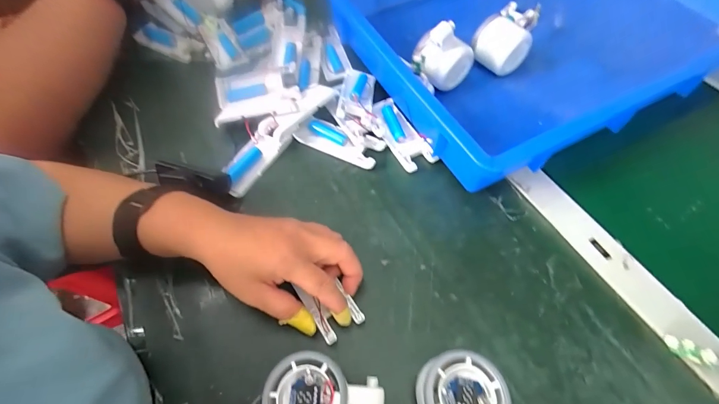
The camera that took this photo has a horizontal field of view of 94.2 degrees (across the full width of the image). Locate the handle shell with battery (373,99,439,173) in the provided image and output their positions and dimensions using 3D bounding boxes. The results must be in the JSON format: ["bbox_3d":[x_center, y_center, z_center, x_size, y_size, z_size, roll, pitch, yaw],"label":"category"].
[{"bbox_3d":[0.049,-0.083,0.400,0.042,0.026,0.104,-23,63,-12],"label":"handle shell with battery"}]

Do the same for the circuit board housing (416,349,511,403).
[{"bbox_3d":[0.076,0.159,0.251,0.063,0.054,0.083,-5,61,-2],"label":"circuit board housing"}]

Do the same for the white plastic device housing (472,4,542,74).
[{"bbox_3d":[0.180,-0.197,0.428,0.069,0.077,0.040,26,64,14],"label":"white plastic device housing"}]

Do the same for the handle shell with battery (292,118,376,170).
[{"bbox_3d":[-0.024,-0.073,0.397,0.102,0.020,0.036,24,64,13],"label":"handle shell with battery"}]

